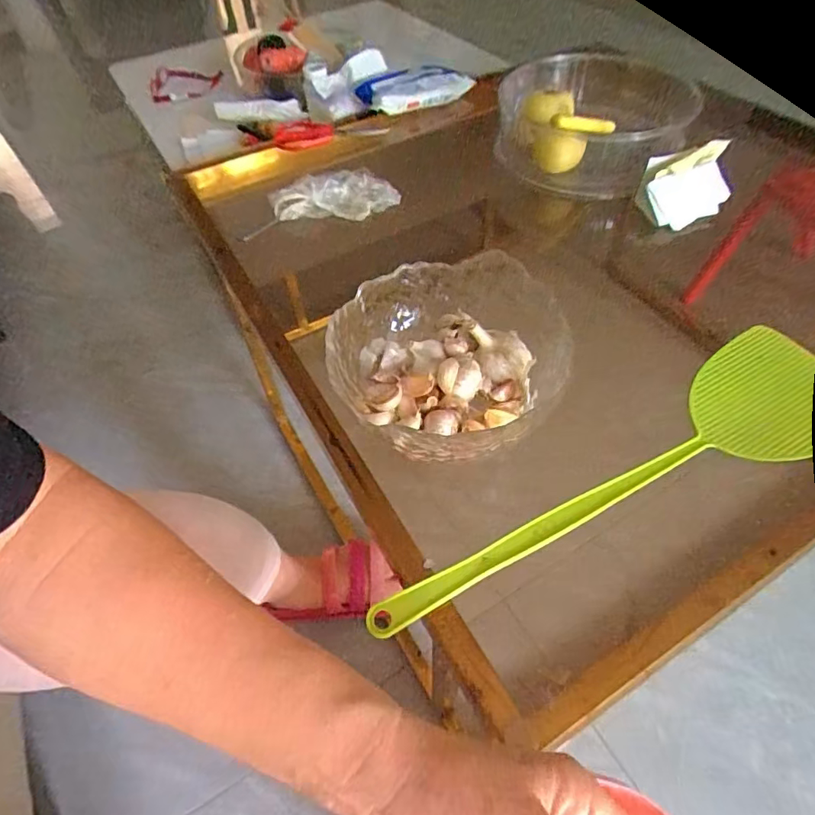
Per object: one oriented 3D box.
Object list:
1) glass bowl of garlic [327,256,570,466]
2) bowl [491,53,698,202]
[{"bbox_3d":[0.036,-0.040,0.413,0.184,0.066,0.185,-3,53,4],"label":"glass bowl of garlic"},{"bbox_3d":[0.238,-0.390,0.674,0.226,0.088,0.260,12,55,14],"label":"bowl"}]

